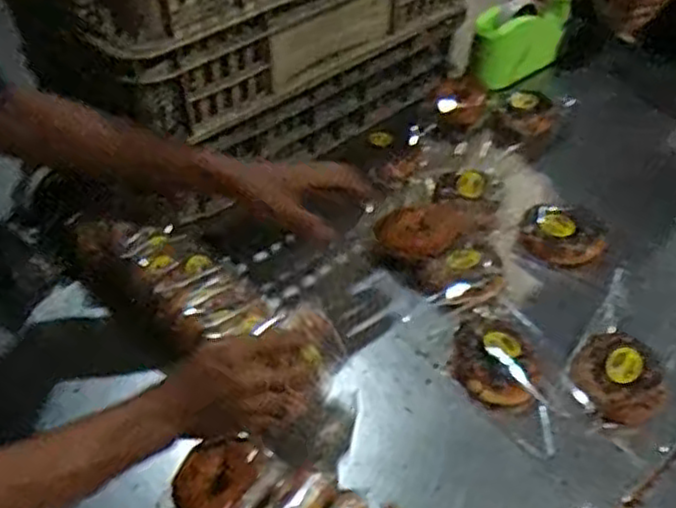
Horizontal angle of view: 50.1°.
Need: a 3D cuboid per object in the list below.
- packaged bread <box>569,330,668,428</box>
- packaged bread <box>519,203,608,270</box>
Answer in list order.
[{"bbox_3d":[0.295,0.134,0.764,0.096,0.051,0.092,-1,45,1],"label":"packaged bread"},{"bbox_3d":[0.287,-0.023,0.928,0.108,0.037,0.094,12,47,13],"label":"packaged bread"}]

